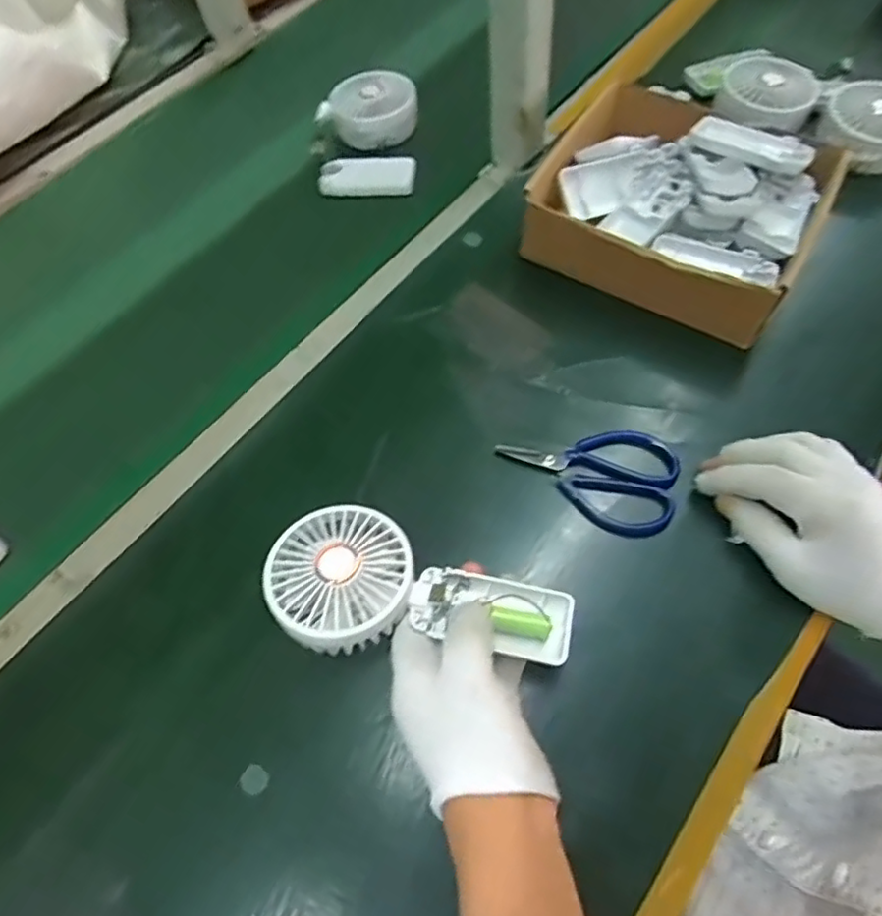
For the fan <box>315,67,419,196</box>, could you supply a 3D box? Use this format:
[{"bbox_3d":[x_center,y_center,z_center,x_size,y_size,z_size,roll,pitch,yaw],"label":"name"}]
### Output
[{"bbox_3d":[-0.075,-0.336,0.658,0.108,0.056,0.139,-5,61,0],"label":"fan"}]

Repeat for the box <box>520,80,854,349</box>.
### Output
[{"bbox_3d":[0.206,-0.229,0.555,0.230,0.068,0.213,25,65,18],"label":"box"}]

